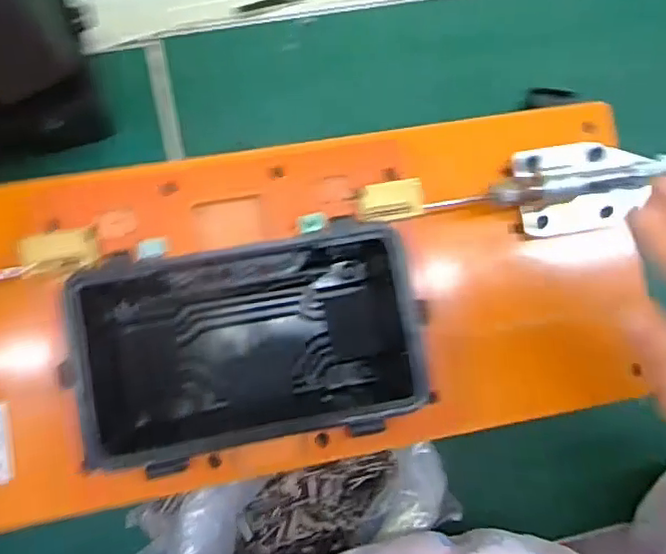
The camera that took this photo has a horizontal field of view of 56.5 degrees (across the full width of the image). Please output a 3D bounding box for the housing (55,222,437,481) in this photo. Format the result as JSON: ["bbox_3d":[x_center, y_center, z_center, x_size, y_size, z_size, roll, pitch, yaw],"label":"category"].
[{"bbox_3d":[-0.045,0.035,0.349,0.172,0.079,0.100,-10,87,-7],"label":"housing"}]

